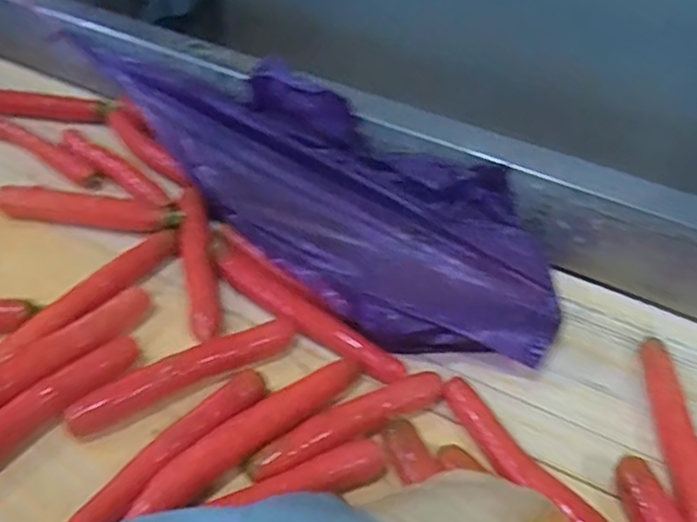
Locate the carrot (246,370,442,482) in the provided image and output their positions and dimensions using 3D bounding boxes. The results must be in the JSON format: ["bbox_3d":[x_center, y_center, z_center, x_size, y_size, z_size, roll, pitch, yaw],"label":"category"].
[{"bbox_3d":[0.002,0.148,0.578,0.195,0.025,0.031,-21,47,-23],"label":"carrot"}]

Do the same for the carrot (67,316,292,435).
[{"bbox_3d":[-0.157,0.107,0.615,0.220,0.029,0.029,-21,47,-23],"label":"carrot"}]

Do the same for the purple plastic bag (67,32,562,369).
[{"bbox_3d":[-0.047,-0.124,0.768,0.691,0.139,0.233,36,48,25],"label":"purple plastic bag"}]

